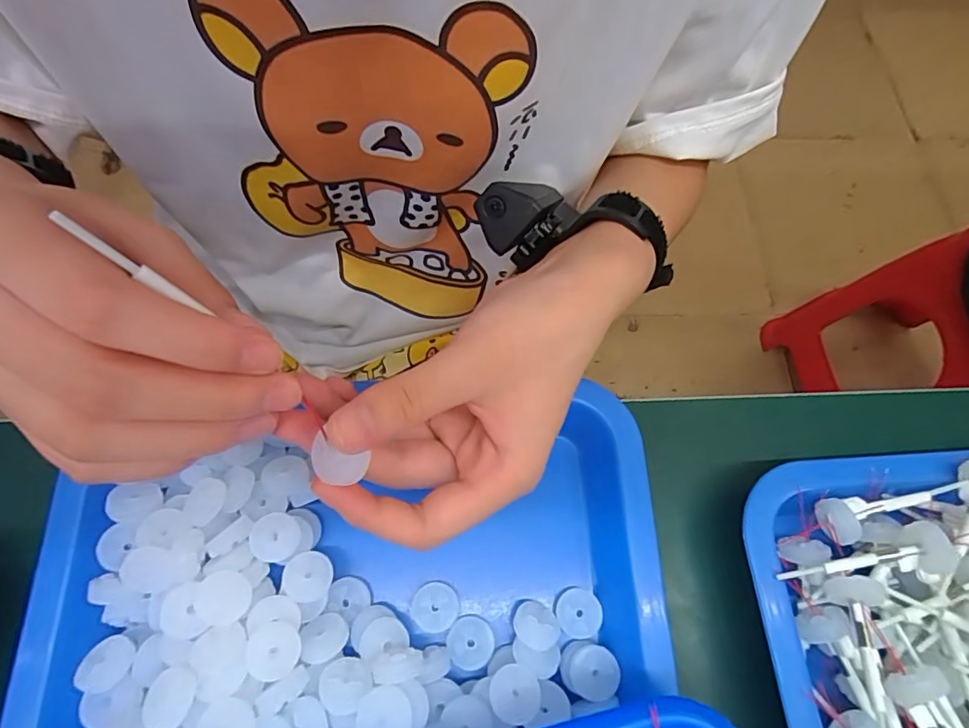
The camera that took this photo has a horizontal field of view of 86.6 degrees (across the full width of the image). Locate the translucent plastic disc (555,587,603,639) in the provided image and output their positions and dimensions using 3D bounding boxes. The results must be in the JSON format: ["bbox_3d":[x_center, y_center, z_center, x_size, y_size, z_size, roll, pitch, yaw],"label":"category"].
[{"bbox_3d":[0.044,0.116,0.240,0.020,0.006,0.020,1,69,-2],"label":"translucent plastic disc"}]

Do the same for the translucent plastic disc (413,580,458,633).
[{"bbox_3d":[-0.023,0.112,0.238,0.021,0.004,0.021,1,69,-2],"label":"translucent plastic disc"}]

